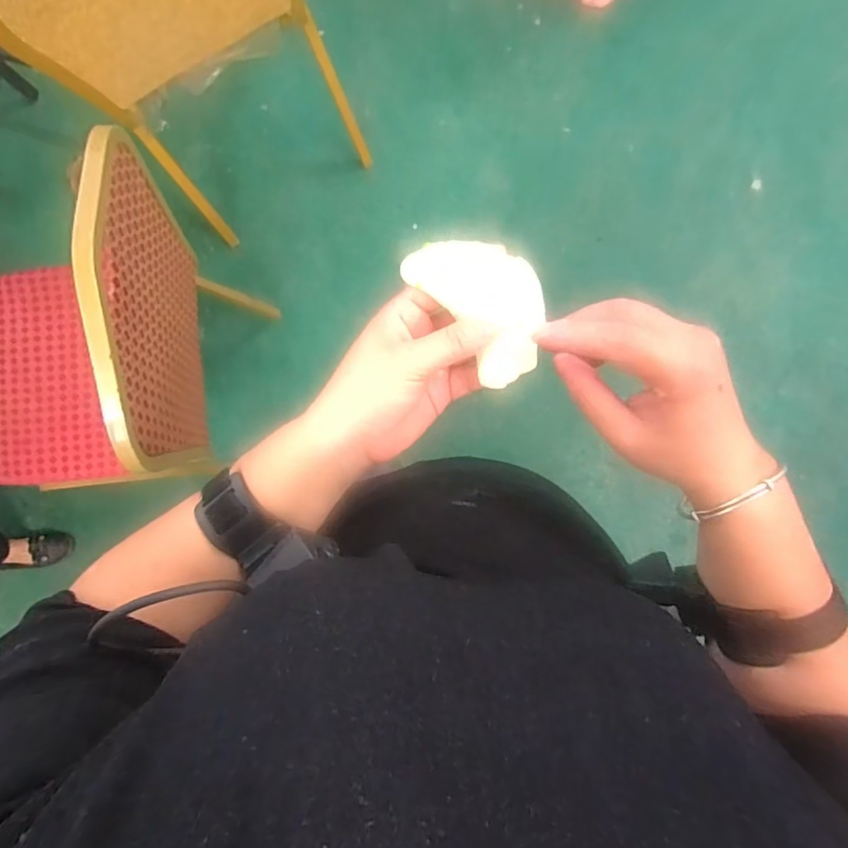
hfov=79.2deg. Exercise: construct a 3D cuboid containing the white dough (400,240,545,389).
[{"bbox_3d":[0.036,-0.073,0.300,0.057,0.010,0.094,-37,86,4],"label":"white dough"}]

